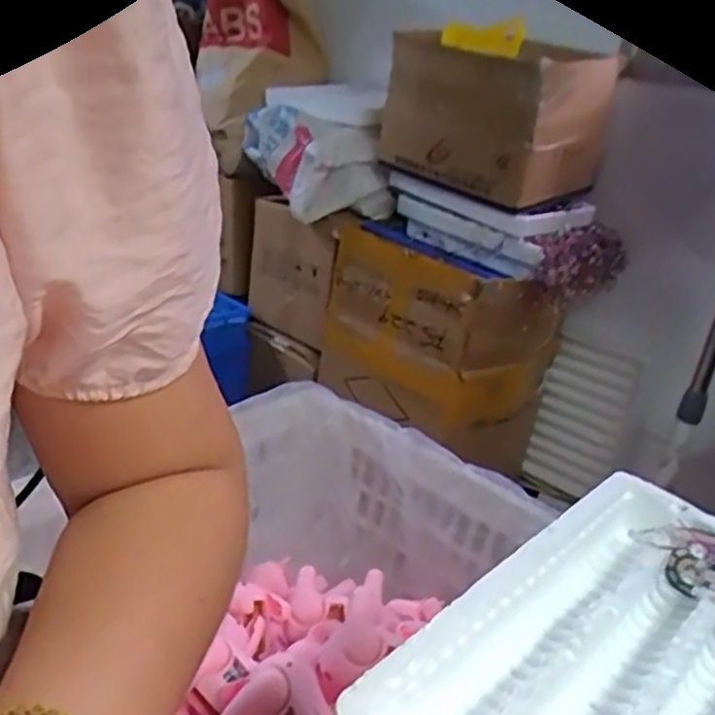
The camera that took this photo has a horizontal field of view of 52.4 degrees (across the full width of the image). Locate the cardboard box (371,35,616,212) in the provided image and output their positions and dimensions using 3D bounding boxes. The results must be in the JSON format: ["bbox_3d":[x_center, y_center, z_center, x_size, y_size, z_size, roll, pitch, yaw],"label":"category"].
[{"bbox_3d":[0.268,-0.454,1.391,0.284,0.267,0.352,-12,31,-37],"label":"cardboard box"}]

